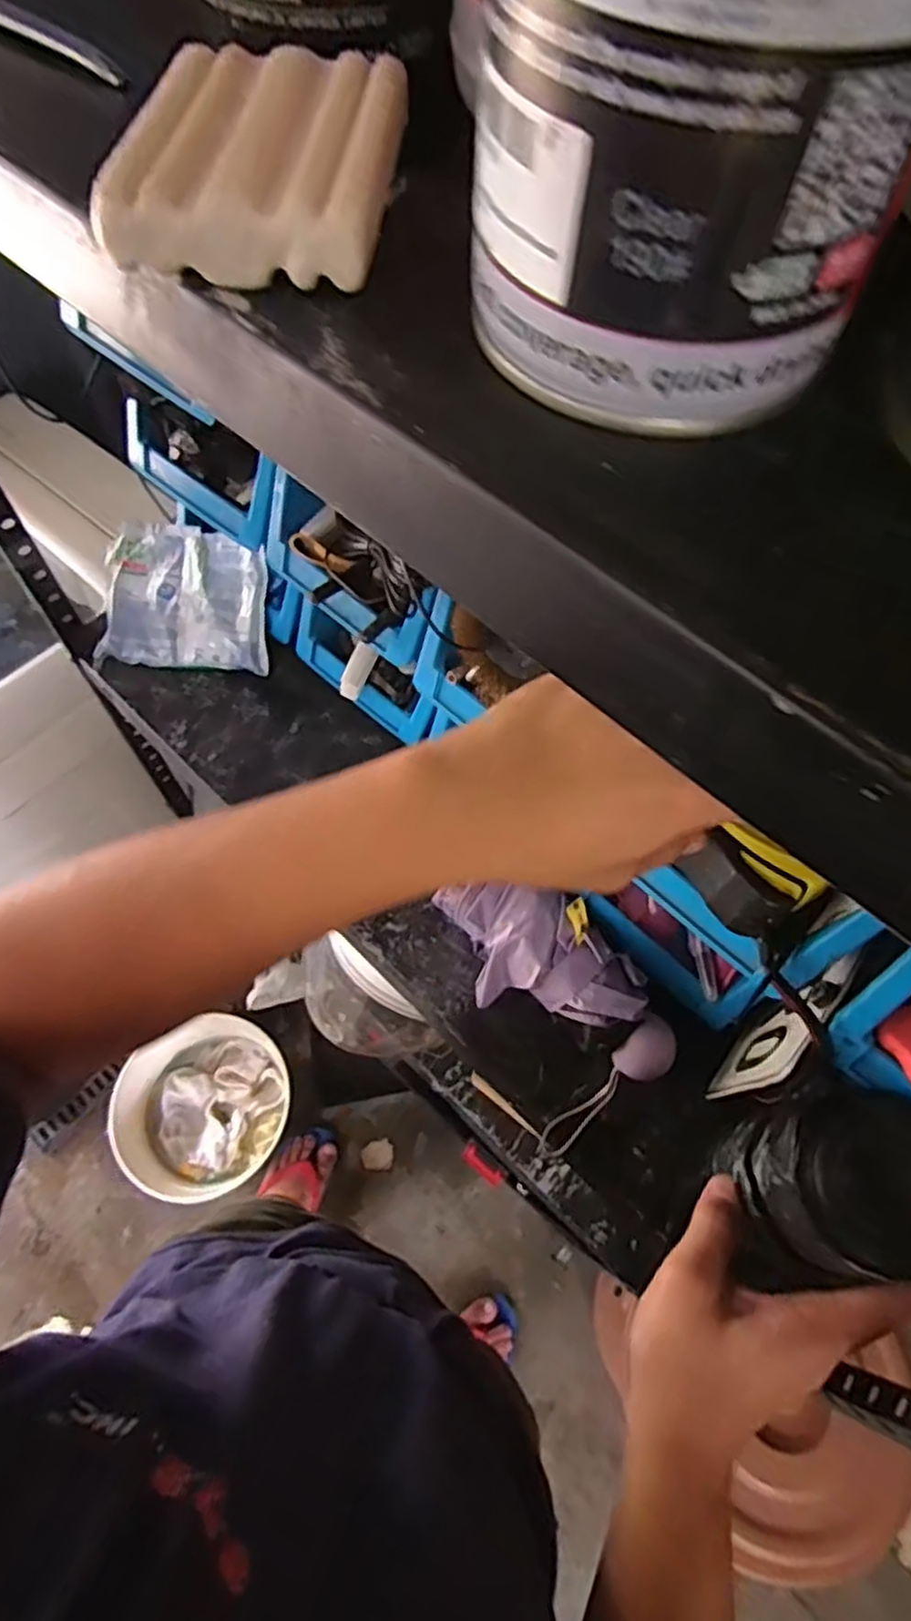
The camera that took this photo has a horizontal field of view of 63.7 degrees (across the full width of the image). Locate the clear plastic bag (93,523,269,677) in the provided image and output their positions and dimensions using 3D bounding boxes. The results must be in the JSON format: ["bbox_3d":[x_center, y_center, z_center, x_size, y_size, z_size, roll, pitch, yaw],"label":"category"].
[{"bbox_3d":[-0.225,-0.176,0.608,0.136,0.015,0.114,4,94,5],"label":"clear plastic bag"}]

